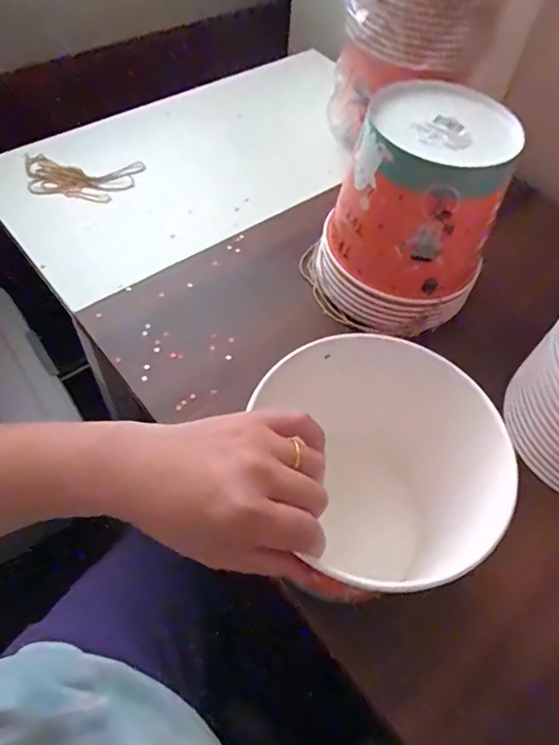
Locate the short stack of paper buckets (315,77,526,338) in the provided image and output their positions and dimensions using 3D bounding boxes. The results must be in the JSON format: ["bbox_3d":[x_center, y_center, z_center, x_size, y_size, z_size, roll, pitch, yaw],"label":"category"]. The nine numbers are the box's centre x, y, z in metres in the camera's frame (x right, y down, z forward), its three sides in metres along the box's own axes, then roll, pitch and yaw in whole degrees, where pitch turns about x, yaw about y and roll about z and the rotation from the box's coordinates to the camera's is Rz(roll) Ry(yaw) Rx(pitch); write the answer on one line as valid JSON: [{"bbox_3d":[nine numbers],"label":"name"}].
[{"bbox_3d":[0.124,-0.147,0.496,0.149,0.174,0.144,32,60,16],"label":"short stack of paper buckets"}]

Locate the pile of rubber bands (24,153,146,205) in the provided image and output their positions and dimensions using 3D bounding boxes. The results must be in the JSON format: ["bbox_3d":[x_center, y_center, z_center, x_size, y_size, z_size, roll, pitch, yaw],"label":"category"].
[{"bbox_3d":[-0.234,-0.232,0.614,0.132,0.013,0.068,2,56,-3],"label":"pile of rubber bands"}]

